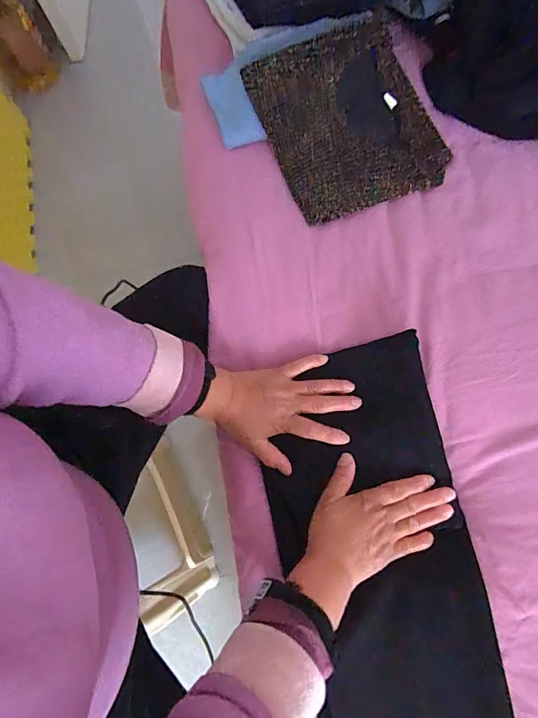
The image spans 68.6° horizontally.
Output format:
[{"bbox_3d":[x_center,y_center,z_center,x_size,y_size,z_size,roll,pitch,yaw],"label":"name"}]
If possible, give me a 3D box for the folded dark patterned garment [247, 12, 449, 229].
[{"bbox_3d":[0.108,-0.316,0.529,0.214,0.025,0.240,-24,88,-2],"label":"folded dark patterned garment"}]

